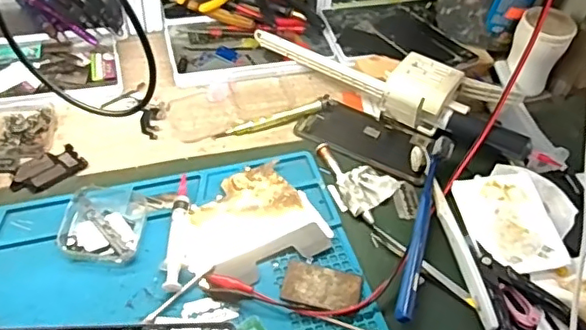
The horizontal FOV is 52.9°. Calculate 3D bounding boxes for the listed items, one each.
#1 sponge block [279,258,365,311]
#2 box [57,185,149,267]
[{"bbox_3d":[0.023,0.097,0.468,0.060,0.004,0.038,14,49,6],"label":"sponge block"},{"bbox_3d":[-0.155,0.047,0.490,0.062,0.018,0.071,9,49,2],"label":"box"}]

